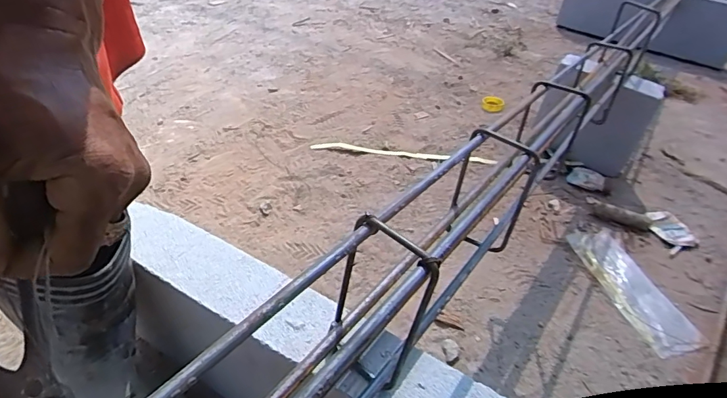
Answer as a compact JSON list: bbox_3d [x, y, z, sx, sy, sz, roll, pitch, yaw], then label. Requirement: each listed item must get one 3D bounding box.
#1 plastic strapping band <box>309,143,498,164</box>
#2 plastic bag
[{"bbox_3d":[0.087,-0.104,1.021,0.407,0.018,0.029,9,38,4],"label":"plastic strapping band"},{"bbox_3d":[0.441,0.141,0.753,0.094,0.018,0.257,-4,39,-13],"label":"plastic bag"}]

